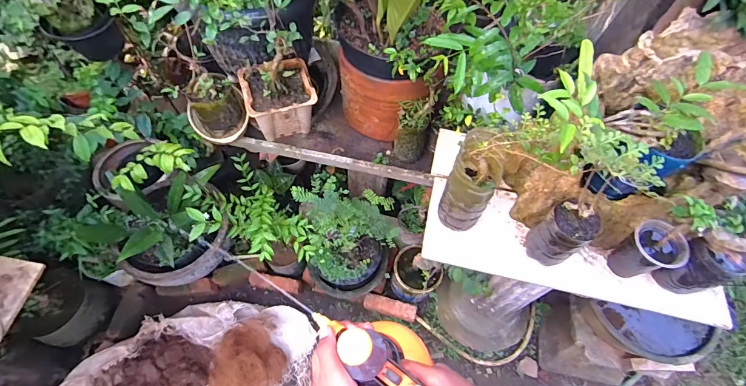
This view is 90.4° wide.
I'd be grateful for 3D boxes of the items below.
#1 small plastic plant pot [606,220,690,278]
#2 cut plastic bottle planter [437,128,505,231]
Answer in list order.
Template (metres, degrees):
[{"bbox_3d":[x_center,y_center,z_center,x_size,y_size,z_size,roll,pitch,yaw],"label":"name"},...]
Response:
[{"bbox_3d":[0.512,0.112,0.701,0.083,0.128,0.084,2,62,-3],"label":"small plastic plant pot"},{"bbox_3d":[0.182,-0.018,0.685,0.085,0.210,0.088,26,64,10],"label":"cut plastic bottle planter"}]

